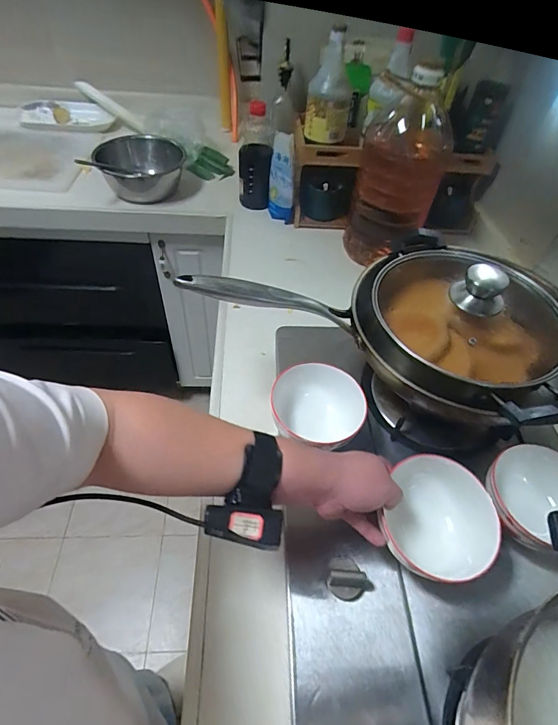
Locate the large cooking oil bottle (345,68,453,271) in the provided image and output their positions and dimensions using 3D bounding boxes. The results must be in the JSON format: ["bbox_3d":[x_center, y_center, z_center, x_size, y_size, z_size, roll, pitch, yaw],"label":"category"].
[{"bbox_3d":[0.221,-0.344,0.756,0.136,0.304,0.127,7,51,1],"label":"large cooking oil bottle"}]

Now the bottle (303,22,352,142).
[{"bbox_3d":[0.109,-0.585,0.851,0.096,0.183,0.094,8,51,2],"label":"bottle"}]

